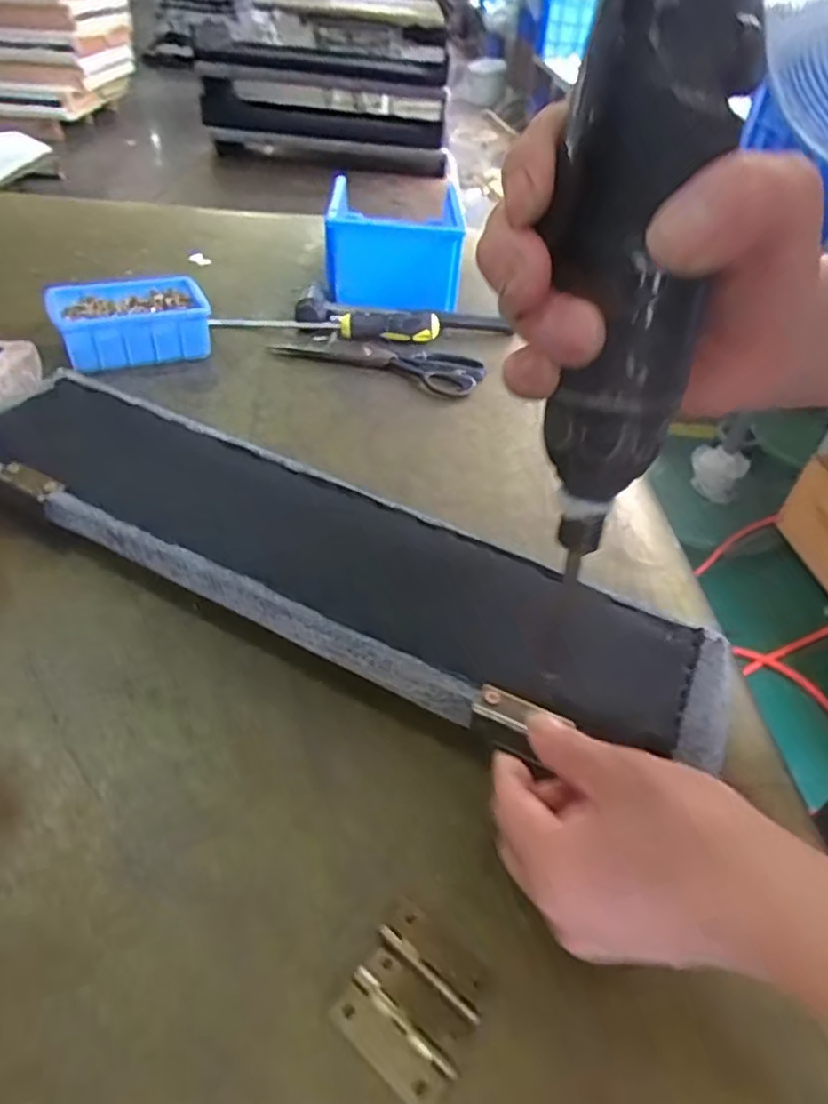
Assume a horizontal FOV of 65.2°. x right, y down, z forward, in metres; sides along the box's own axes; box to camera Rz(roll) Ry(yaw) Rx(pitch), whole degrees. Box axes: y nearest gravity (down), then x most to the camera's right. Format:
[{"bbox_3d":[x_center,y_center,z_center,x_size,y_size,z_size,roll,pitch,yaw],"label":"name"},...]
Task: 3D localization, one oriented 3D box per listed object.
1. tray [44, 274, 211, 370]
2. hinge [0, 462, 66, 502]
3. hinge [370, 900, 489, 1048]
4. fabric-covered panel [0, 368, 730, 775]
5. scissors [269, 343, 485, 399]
[{"bbox_3d":[-0.275,-0.226,0.633,0.140,0.052,0.091,-19,48,-24],"label":"tray"},{"bbox_3d":[-0.259,-0.050,0.433,0.051,0.007,0.019,23,44,16],"label":"hinge"},{"bbox_3d":[0.006,0.178,0.277,0.051,0.004,0.032,34,48,26],"label":"hinge"},{"bbox_3d":[-0.072,-0.003,0.427,0.525,0.027,0.125,22,44,16],"label":"fabric-covered panel"},{"bbox_3d":[-0.034,-0.201,0.674,0.207,0.010,0.074,15,43,9],"label":"scissors"}]

